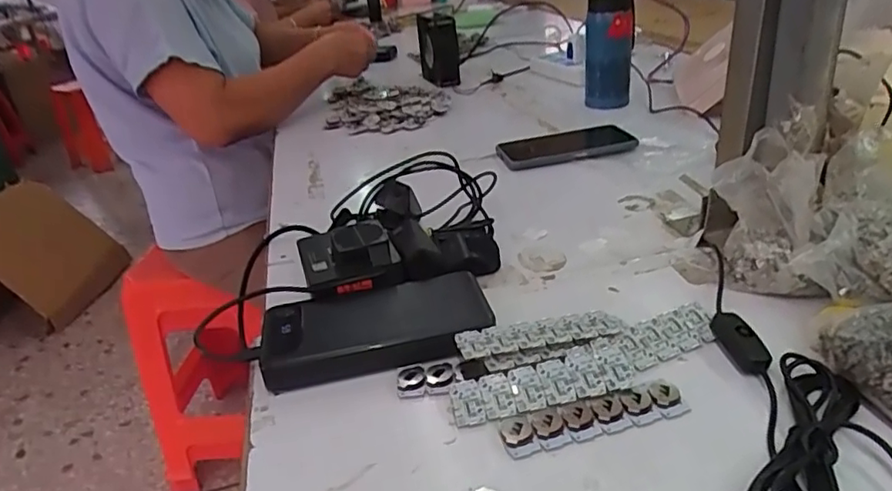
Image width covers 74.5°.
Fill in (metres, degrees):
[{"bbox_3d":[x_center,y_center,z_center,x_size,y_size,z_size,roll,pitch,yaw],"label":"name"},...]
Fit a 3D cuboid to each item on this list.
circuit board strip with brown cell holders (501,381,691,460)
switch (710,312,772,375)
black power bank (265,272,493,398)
[{"bbox_3d":[0.083,0.097,0.331,0.106,0.006,0.026,-11,28,-10],"label":"circuit board strip with brown cell holders"},{"bbox_3d":[0.183,0.060,0.366,0.018,0.019,0.047,-5,28,0],"label":"switch"},{"bbox_3d":[-0.047,0.058,0.405,0.150,0.027,0.070,-10,28,-9],"label":"black power bank"}]

